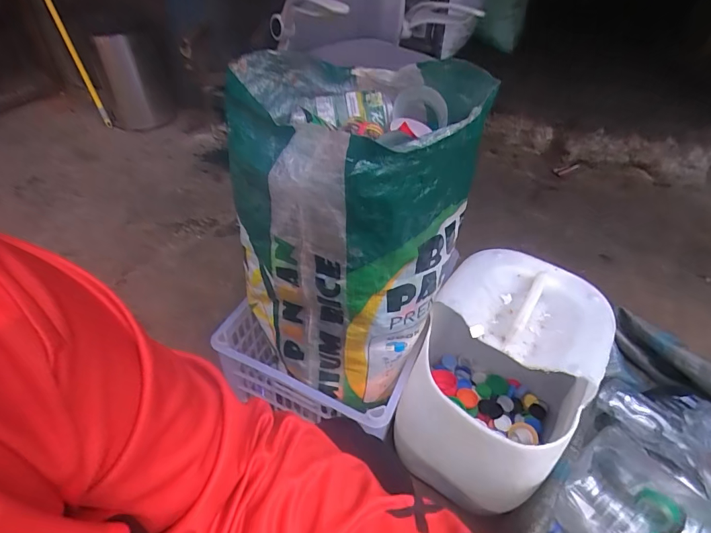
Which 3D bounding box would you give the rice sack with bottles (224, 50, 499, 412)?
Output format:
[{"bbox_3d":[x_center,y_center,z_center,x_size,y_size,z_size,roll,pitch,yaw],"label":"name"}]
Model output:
[{"bbox_3d":[-0.005,-0.034,0.563,0.253,0.414,0.221,17,45,15],"label":"rice sack with bottles"}]

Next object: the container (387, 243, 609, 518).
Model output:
[{"bbox_3d":[0.224,0.185,0.675,0.221,0.333,0.271,31,50,26],"label":"container"}]

